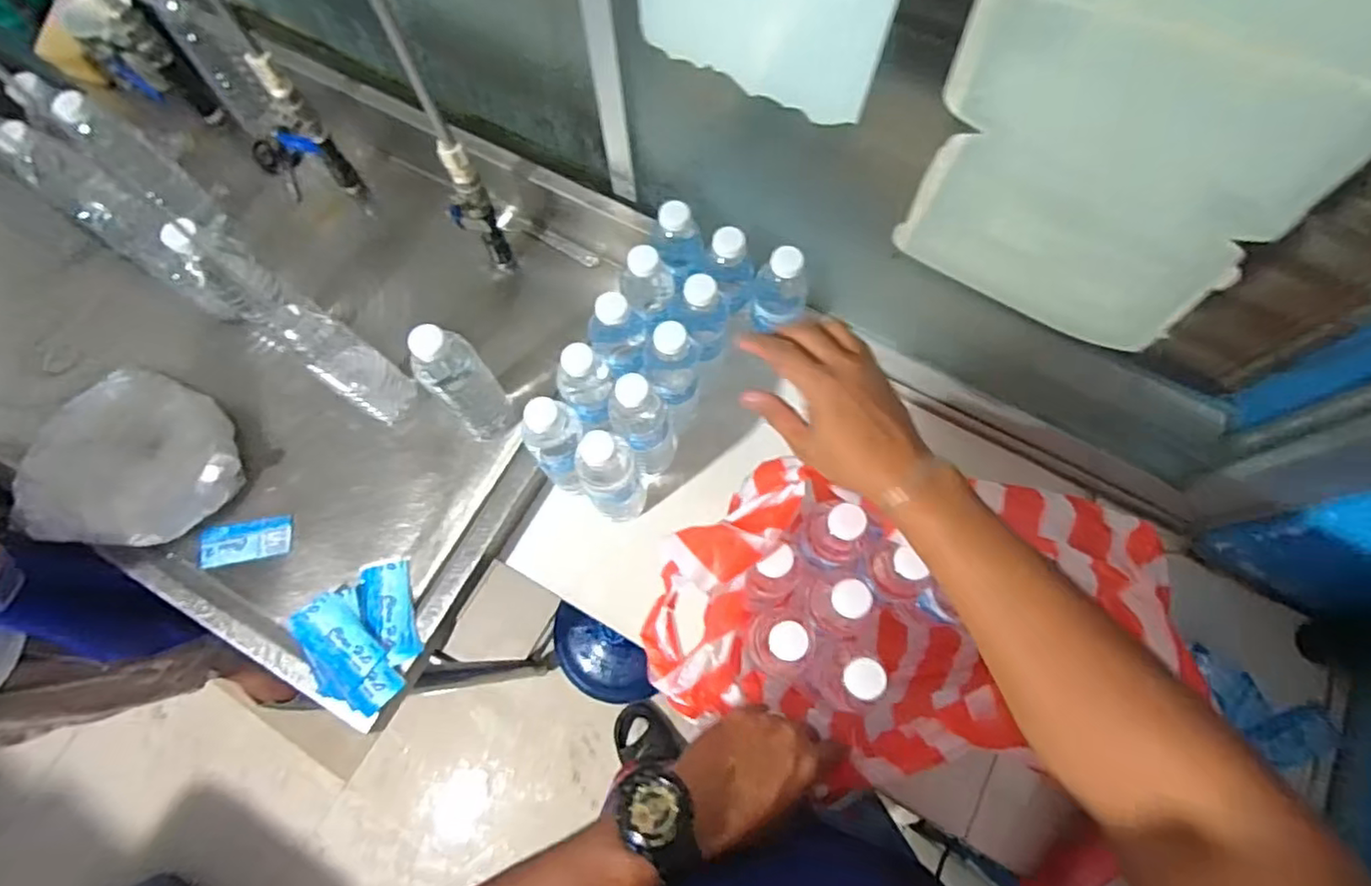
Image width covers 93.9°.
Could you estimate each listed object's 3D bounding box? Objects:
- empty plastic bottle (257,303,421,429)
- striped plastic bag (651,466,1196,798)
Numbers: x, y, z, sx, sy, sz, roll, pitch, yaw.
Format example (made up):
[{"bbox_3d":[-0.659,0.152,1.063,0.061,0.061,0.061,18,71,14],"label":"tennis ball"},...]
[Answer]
[{"bbox_3d":[-0.355,-0.078,0.691,0.050,0.206,0.061,33,74,11],"label":"empty plastic bottle"},{"bbox_3d":[0.180,0.154,0.557,0.407,0.265,0.235,6,71,2],"label":"striped plastic bag"}]

